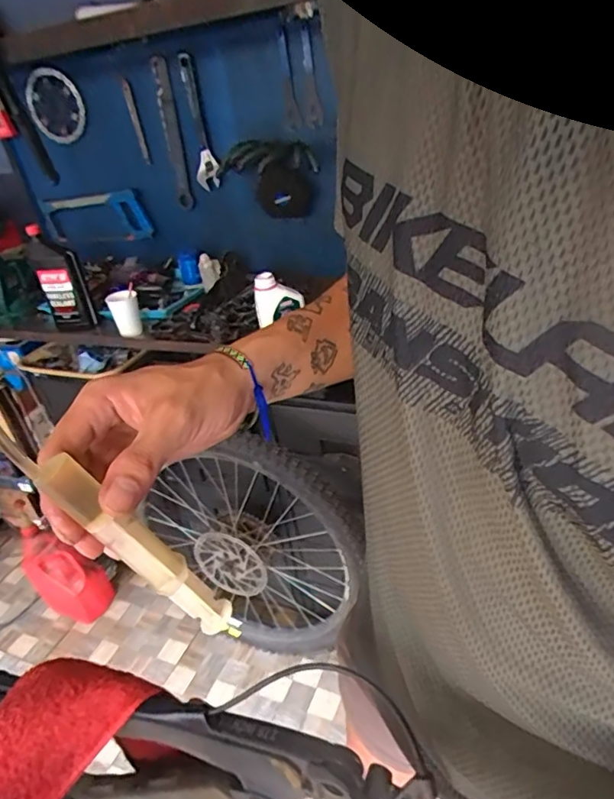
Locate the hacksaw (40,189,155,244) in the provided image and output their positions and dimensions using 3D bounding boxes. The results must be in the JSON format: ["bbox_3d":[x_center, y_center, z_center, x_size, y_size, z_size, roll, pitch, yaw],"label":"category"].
[{"bbox_3d":[-0.661,-0.565,1.671,0.454,0.143,0.031,4,15,22],"label":"hacksaw"}]

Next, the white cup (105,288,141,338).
[{"bbox_3d":[-0.432,-0.205,1.284,0.068,0.104,0.065,-7,31,4],"label":"white cup"}]

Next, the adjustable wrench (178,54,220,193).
[{"bbox_3d":[-0.268,-0.692,1.353,0.068,0.306,0.015,6,28,20],"label":"adjustable wrench"}]

